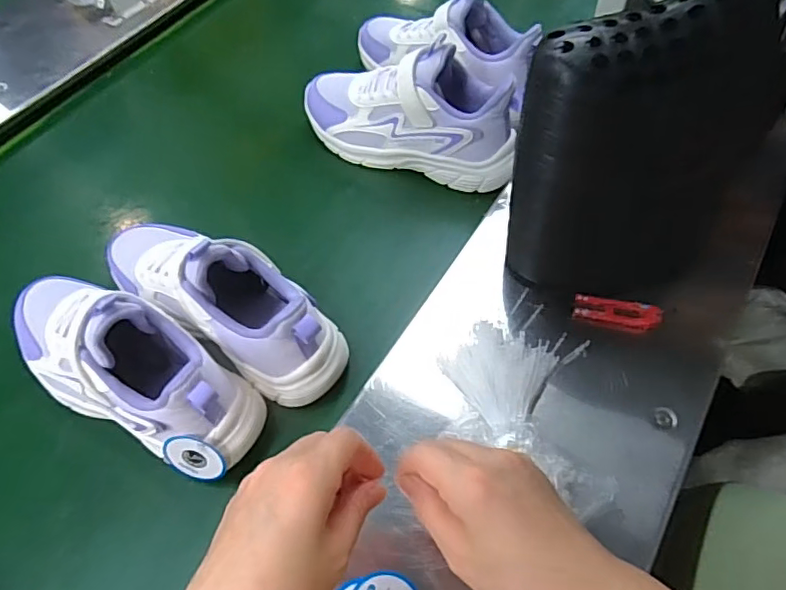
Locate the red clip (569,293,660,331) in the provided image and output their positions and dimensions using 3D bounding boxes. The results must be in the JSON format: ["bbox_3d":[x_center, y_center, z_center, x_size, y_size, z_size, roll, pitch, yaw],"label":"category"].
[{"bbox_3d":[0.188,0.015,0.475,0.068,0.008,0.026,12,58,11],"label":"red clip"}]

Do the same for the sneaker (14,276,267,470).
[{"bbox_3d":[-0.222,0.044,0.447,0.248,0.113,0.088,23,60,17],"label":"sneaker"}]

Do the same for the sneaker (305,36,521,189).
[{"bbox_3d":[0.015,-0.201,0.592,0.244,0.121,0.077,19,60,15],"label":"sneaker"}]

